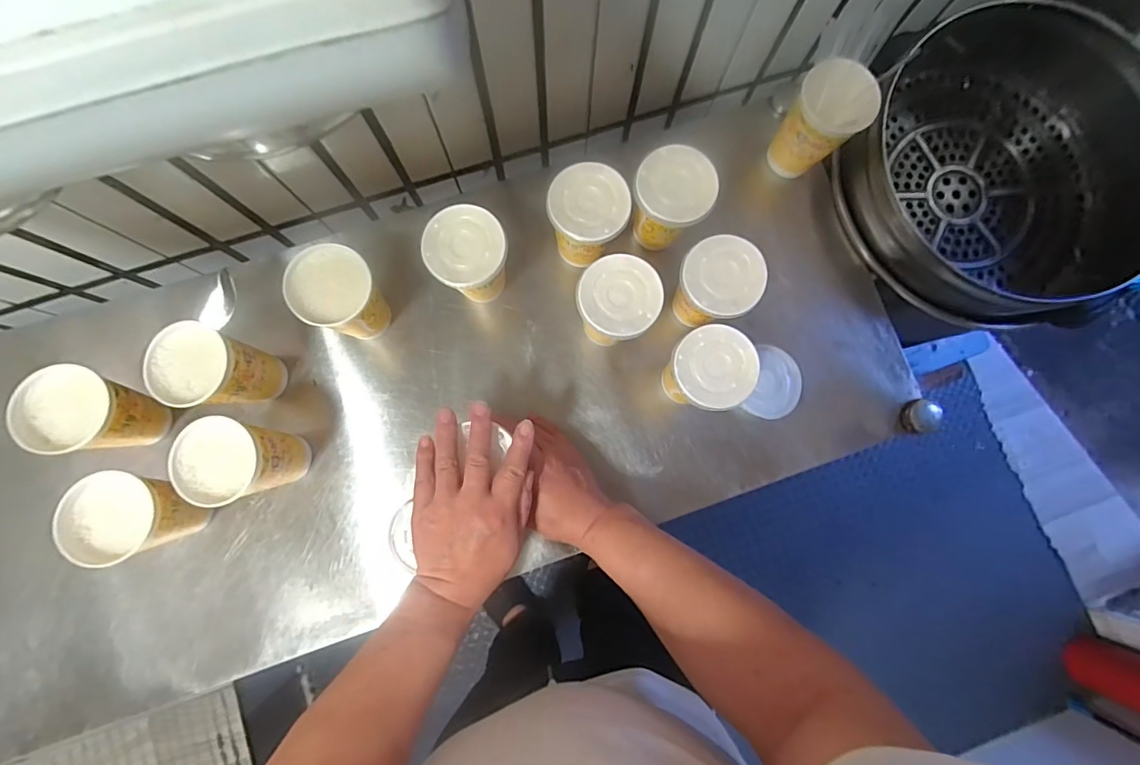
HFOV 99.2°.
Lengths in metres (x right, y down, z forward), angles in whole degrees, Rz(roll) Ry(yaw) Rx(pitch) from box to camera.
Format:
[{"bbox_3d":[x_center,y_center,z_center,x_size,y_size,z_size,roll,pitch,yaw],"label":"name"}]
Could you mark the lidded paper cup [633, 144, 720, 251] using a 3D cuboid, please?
[{"bbox_3d":[0.100,-0.182,0.511,0.076,0.110,0.070,0,83,-2],"label":"lidded paper cup"}]

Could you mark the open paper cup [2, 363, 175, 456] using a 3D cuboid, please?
[{"bbox_3d":[-0.454,0.030,0.471,0.070,0.097,0.076,0,81,-3],"label":"open paper cup"}]

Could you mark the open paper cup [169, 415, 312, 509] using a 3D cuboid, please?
[{"bbox_3d":[-0.314,0.077,0.474,0.077,0.107,0.074,0,81,-3],"label":"open paper cup"}]

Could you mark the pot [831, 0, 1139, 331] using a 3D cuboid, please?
[{"bbox_3d":[0.503,-0.243,0.563,0.355,0.128,0.329,0,83,-2],"label":"pot"}]

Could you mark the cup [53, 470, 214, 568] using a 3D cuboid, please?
[{"bbox_3d":[-0.400,0.125,0.466,0.089,0.097,0.079,-1,81,-3],"label":"cup"}]

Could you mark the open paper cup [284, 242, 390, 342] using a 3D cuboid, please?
[{"bbox_3d":[-0.227,-0.083,0.495,0.073,0.117,0.071,0,83,-2],"label":"open paper cup"}]

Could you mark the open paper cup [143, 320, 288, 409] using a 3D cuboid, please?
[{"bbox_3d":[-0.347,-0.009,0.487,0.076,0.109,0.073,0,81,-3],"label":"open paper cup"}]

